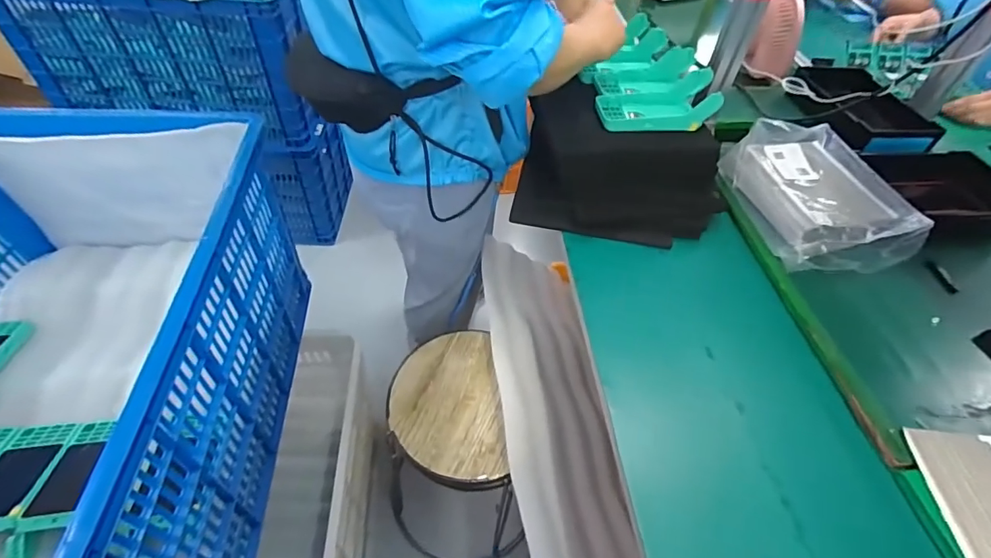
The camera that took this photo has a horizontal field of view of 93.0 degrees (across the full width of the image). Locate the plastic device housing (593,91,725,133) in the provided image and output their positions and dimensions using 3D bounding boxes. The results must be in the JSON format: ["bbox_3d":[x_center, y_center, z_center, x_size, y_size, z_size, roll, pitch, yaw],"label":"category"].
[{"bbox_3d":[0.241,-0.270,0.716,0.166,0.052,0.084,2,50,-1],"label":"plastic device housing"}]

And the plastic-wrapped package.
[{"bbox_3d":[0.491,-0.135,0.732,0.201,0.069,0.268,-7,51,-8],"label":"plastic-wrapped package"}]

